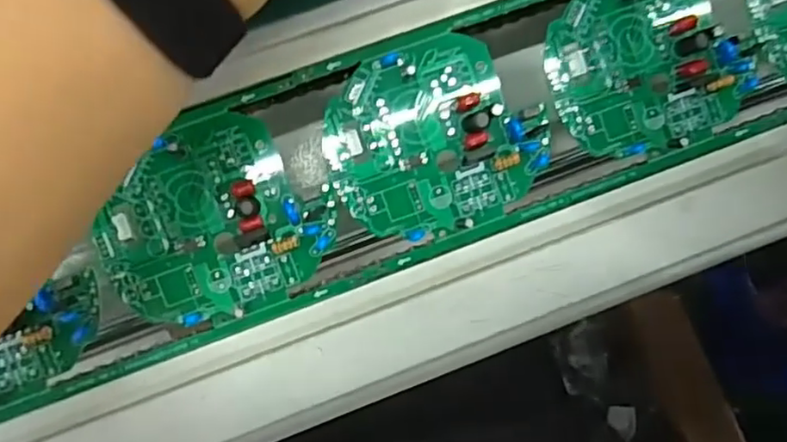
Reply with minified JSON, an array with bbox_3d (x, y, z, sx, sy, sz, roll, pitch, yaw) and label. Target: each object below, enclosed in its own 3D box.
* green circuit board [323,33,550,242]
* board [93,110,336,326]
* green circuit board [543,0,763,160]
[{"bbox_3d":[0.018,-0.036,0.270,0.091,0.011,0.080,-20,93,-5],"label":"green circuit board"},{"bbox_3d":[-0.080,0.003,0.262,0.083,0.014,0.082,-32,94,-4],"label":"board"},{"bbox_3d":[0.115,-0.072,0.280,0.088,0.012,0.081,-21,93,-5],"label":"green circuit board"}]

